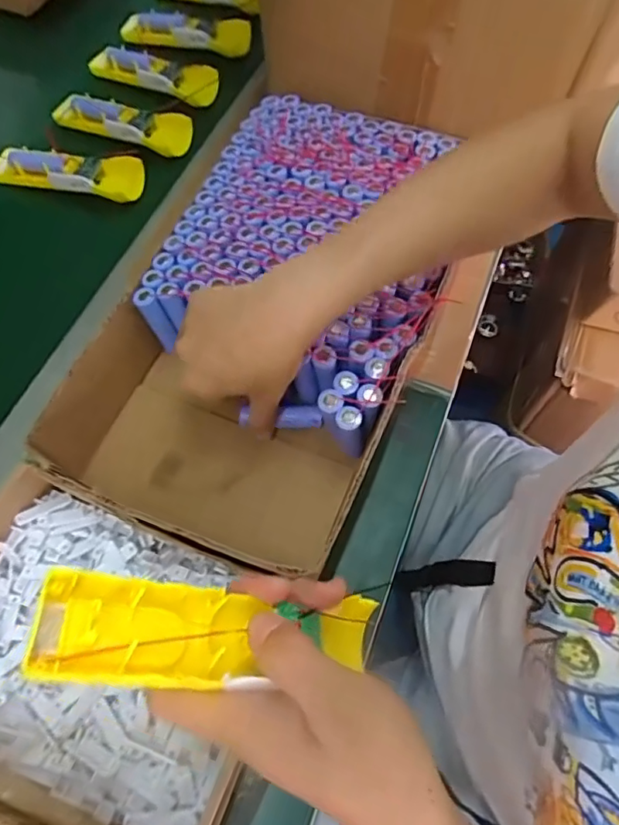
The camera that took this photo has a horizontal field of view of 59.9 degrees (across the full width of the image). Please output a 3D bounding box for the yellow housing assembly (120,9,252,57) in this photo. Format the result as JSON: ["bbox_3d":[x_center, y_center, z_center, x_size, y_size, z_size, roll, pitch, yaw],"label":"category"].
[{"bbox_3d":[-0.151,-0.459,0.646,0.162,0.029,0.043,14,65,8],"label":"yellow housing assembly"}]

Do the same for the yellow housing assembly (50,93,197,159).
[{"bbox_3d":[-0.205,-0.316,0.582,0.162,0.021,0.042,18,66,10],"label":"yellow housing assembly"}]

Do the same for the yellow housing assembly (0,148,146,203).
[{"bbox_3d":[-0.248,-0.251,0.552,0.159,0.020,0.048,12,65,8],"label":"yellow housing assembly"}]

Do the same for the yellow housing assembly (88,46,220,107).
[{"bbox_3d":[-0.174,-0.391,0.615,0.162,0.025,0.045,25,67,13],"label":"yellow housing assembly"}]

